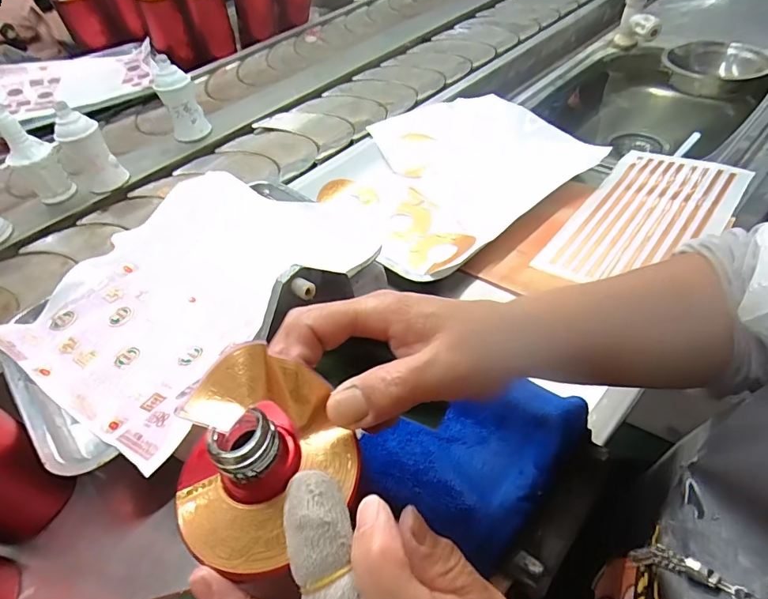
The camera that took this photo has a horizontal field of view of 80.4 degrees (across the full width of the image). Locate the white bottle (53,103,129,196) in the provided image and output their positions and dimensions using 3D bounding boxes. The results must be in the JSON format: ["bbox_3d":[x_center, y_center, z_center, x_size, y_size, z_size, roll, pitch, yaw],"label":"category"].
[{"bbox_3d":[-0.426,-0.209,0.653,0.054,0.119,0.045,2,49,10],"label":"white bottle"}]

